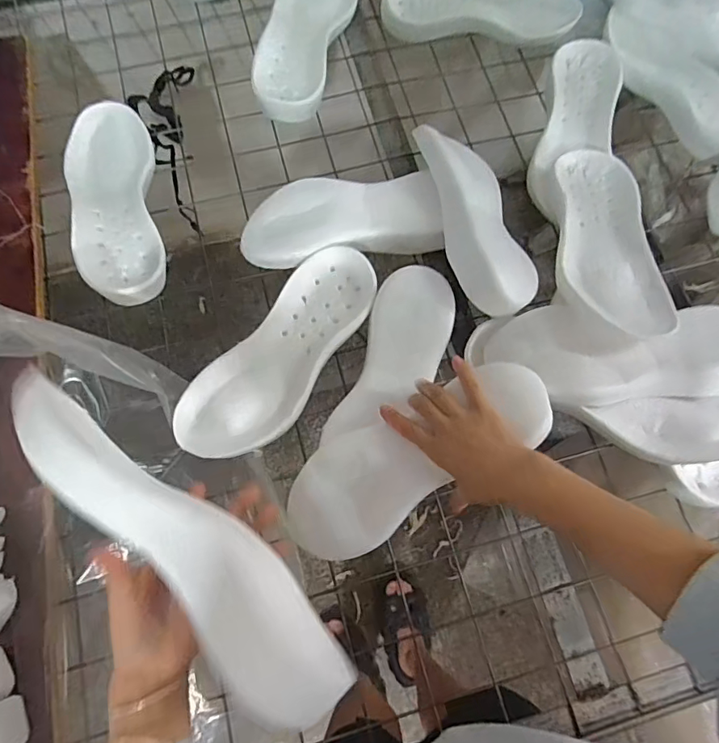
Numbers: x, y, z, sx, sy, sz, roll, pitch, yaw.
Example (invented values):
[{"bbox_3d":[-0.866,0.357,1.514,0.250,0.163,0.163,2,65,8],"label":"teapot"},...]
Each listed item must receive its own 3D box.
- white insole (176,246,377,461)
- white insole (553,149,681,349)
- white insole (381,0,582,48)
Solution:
[{"bbox_3d":[-0.087,-0.024,0.566,0.108,0.021,0.288,37,75,9],"label":"white insole"},{"bbox_3d":[0.294,-0.156,0.572,0.117,0.070,0.293,10,73,1],"label":"white insole"},{"bbox_3d":[0.180,-0.546,0.727,0.282,0.032,0.105,5,73,0],"label":"white insole"}]

